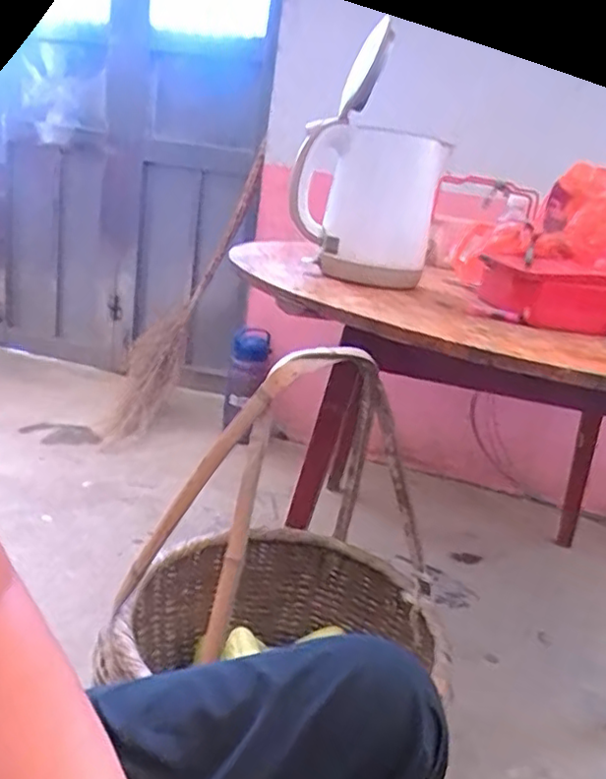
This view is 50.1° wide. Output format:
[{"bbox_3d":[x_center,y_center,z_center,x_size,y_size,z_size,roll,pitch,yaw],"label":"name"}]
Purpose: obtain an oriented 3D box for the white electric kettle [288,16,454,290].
[{"bbox_3d":[0.103,-0.312,0.927,0.172,0.311,0.160,-5,21,-38],"label":"white electric kettle"}]

